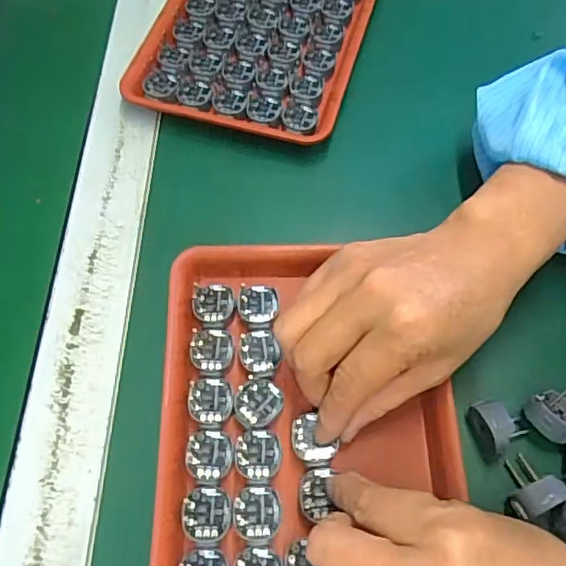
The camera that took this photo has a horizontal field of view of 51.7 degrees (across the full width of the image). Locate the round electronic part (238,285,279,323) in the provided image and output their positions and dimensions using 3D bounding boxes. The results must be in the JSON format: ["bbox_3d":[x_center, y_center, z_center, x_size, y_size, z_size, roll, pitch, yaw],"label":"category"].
[{"bbox_3d":[-0.015,0.011,0.353,0.024,0.004,0.027,0,63,2],"label":"round electronic part"}]

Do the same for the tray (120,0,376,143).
[{"bbox_3d":[-0.012,-0.212,0.464,0.154,0.025,0.231,14,64,9],"label":"tray"}]

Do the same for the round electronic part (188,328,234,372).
[{"bbox_3d":[-0.042,0.038,0.339,0.024,0.004,0.026,-1,63,2],"label":"round electronic part"}]

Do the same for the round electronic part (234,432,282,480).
[{"bbox_3d":[-0.014,0.092,0.314,0.024,0.004,0.025,-1,63,2],"label":"round electronic part"}]

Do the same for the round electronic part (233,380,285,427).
[{"bbox_3d":[-0.014,0.066,0.326,0.027,0.004,0.026,-1,63,2],"label":"round electronic part"}]

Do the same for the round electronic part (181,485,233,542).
[{"bbox_3d":[-0.039,0.118,0.300,0.026,0.004,0.026,-1,63,2],"label":"round electronic part"}]

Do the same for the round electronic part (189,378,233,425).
[{"bbox_3d":[-0.040,0.065,0.326,0.025,0.004,0.025,-1,63,2],"label":"round electronic part"}]

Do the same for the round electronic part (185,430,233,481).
[{"bbox_3d":[-0.040,0.092,0.314,0.025,0.004,0.025,-1,63,2],"label":"round electronic part"}]

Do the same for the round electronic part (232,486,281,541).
[{"bbox_3d":[-0.014,0.118,0.300,0.024,0.004,0.025,-1,63,2],"label":"round electronic part"}]

